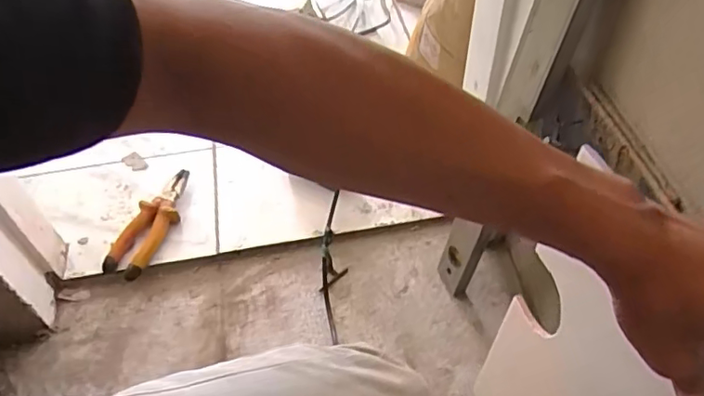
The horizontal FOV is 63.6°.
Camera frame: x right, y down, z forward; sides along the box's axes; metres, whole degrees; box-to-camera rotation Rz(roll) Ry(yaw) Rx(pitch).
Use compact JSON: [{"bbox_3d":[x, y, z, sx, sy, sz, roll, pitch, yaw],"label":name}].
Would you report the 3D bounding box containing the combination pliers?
[{"bbox_3d":[-0.308,0.034,0.866,0.071,0.032,0.188,17,53,16],"label":"combination pliers"}]

